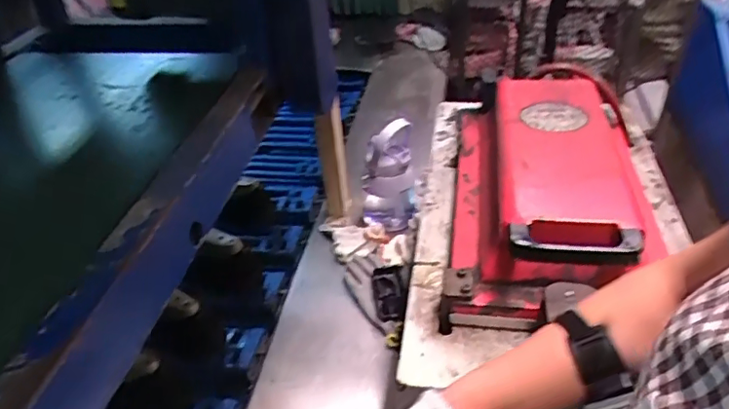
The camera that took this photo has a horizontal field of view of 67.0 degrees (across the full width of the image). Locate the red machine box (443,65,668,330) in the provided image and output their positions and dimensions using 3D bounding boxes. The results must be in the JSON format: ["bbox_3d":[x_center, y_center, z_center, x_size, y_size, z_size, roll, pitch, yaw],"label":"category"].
[{"bbox_3d":[0.265,-0.057,0.859,0.229,0.119,0.532,3,38,11],"label":"red machine box"}]

